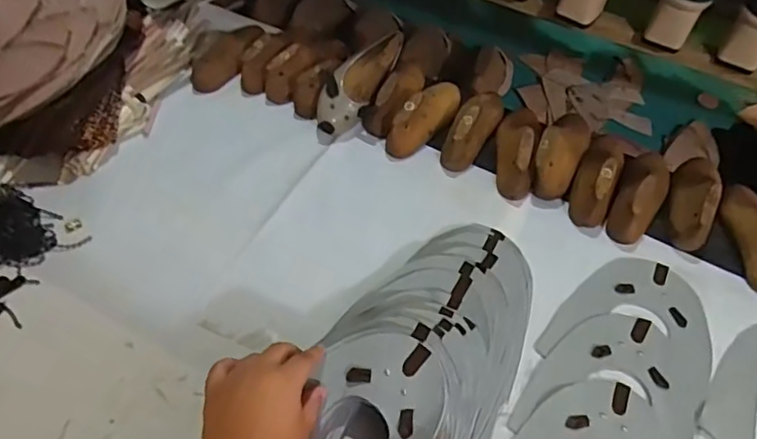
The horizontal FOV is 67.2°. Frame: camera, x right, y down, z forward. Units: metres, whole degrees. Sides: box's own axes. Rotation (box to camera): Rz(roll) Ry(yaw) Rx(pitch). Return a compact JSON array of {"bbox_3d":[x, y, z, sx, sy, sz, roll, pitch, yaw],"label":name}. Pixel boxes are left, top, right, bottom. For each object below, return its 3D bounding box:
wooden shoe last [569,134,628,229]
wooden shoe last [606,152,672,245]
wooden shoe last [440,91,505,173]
[{"bbox_3d":[0.255,-0.057,0.651,0.049,0.059,0.138,22,56,13],"label":"wooden shoe last"},{"bbox_3d":[0.300,-0.039,0.637,0.047,0.058,0.145,25,57,15],"label":"wooden shoe last"},{"bbox_3d":[0.117,-0.122,0.691,0.050,0.061,0.137,23,56,14],"label":"wooden shoe last"}]

